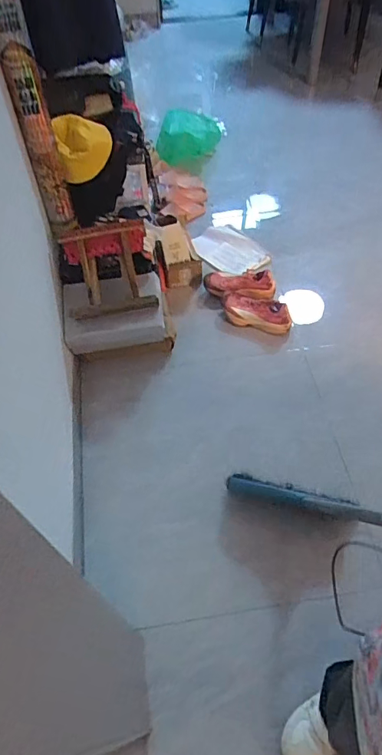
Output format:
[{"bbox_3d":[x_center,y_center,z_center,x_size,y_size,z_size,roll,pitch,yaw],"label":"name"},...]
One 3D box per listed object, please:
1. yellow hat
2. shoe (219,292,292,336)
[{"bbox_3d":[-0.330,-0.721,1.455,0.165,0.134,0.156,-14,53,-8],"label":"yellow hat"},{"bbox_3d":[0.238,-0.243,1.696,0.265,0.069,0.114,14,56,10],"label":"shoe"}]

